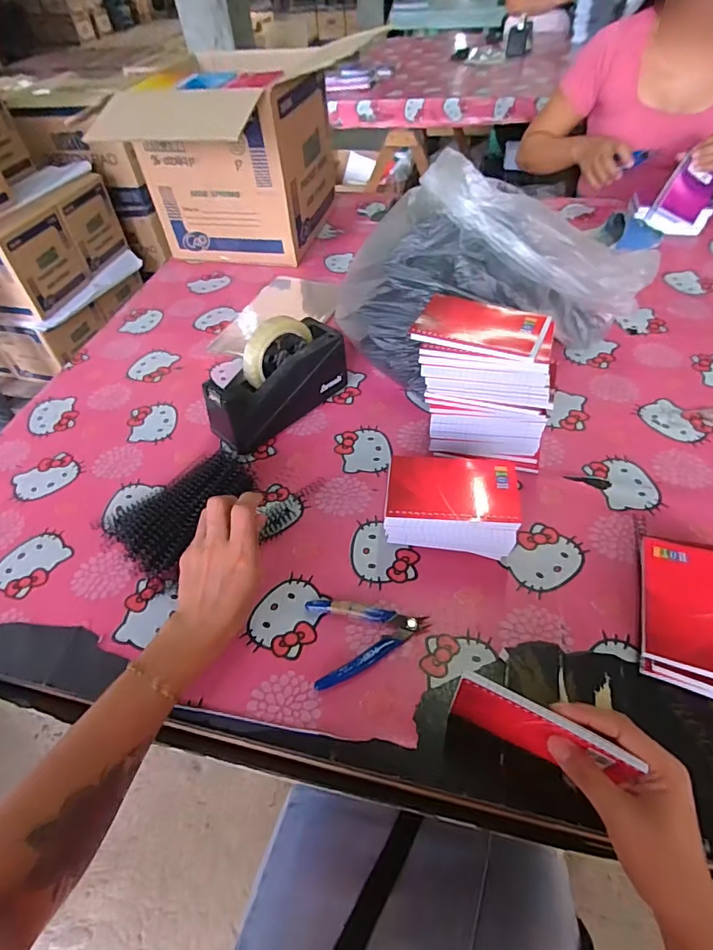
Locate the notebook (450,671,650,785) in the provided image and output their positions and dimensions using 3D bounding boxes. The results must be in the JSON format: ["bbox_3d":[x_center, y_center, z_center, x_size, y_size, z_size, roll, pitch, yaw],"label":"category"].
[{"bbox_3d":[0.141,0.197,0.383,0.130,0.070,0.011,19,53,20],"label":"notebook"}]

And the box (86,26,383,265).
[{"bbox_3d":[-0.216,-0.636,1.007,0.278,0.296,0.302,13,51,16],"label":"box"}]

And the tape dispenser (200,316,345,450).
[{"bbox_3d":[-0.108,-0.132,0.671,0.195,0.123,0.066,-39,56,-25],"label":"tape dispenser"}]

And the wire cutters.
[{"bbox_3d":[0.013,0.155,0.487,0.114,0.016,0.081,-11,49,-5],"label":"wire cutters"}]

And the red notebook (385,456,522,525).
[{"bbox_3d":[0.099,0.012,0.509,0.130,0.008,0.083,3,50,8],"label":"red notebook"}]

